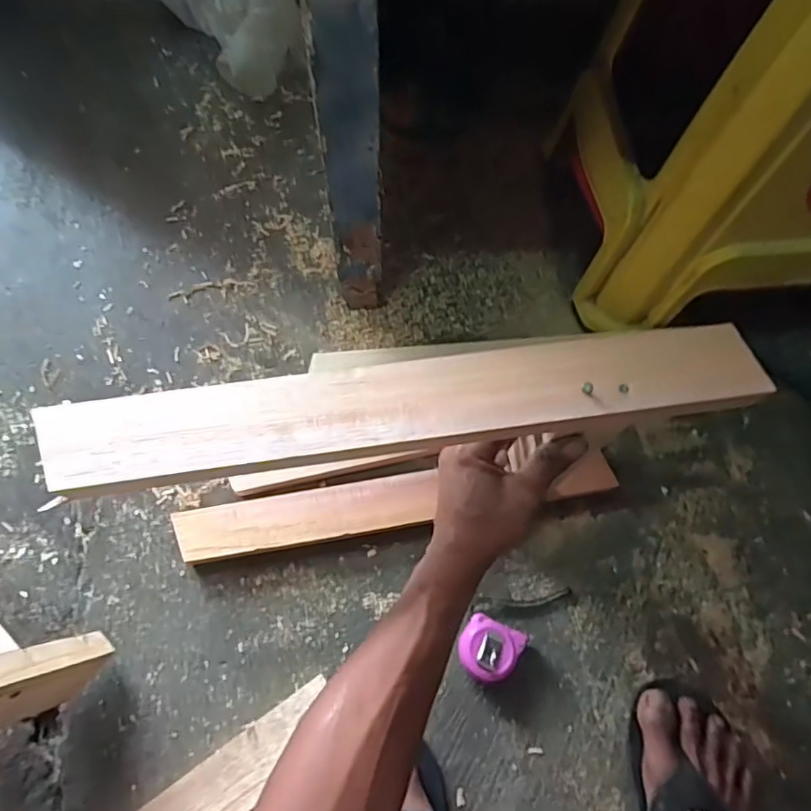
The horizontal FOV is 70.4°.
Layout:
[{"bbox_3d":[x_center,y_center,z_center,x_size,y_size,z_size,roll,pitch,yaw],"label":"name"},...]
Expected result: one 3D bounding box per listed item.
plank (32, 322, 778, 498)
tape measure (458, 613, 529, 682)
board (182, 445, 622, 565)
[{"bbox_3d":[0.009,-0.002,0.375,0.454,0.013,0.060,-7,74,-6],"label":"plank"},{"bbox_3d":[0.085,0.247,0.579,0.054,0.033,0.057,25,70,7],"label":"tape measure"},{"bbox_3d":[-0.003,0.104,0.622,0.459,0.042,0.053,-9,70,-6],"label":"board"}]

